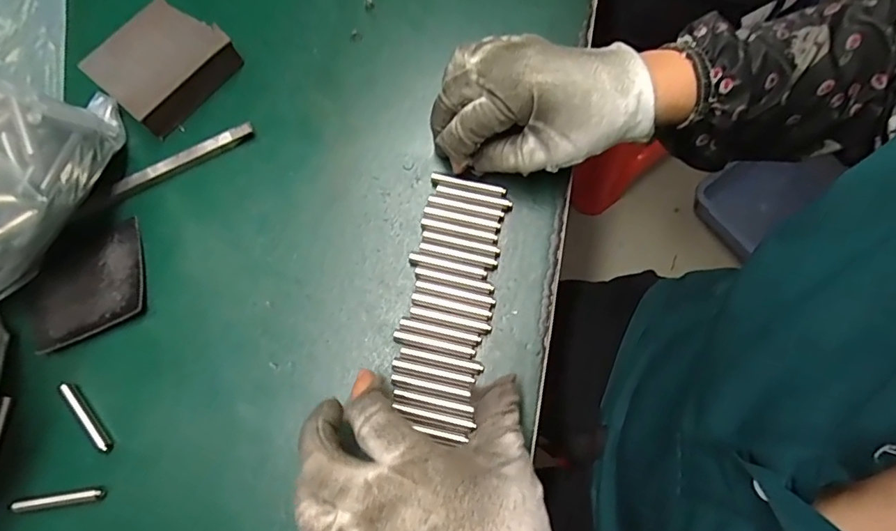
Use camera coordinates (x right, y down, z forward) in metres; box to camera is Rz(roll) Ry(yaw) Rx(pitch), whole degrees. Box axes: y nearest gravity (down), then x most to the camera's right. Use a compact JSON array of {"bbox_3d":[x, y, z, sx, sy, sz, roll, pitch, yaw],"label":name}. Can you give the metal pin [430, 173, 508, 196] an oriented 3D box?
[{"bbox_3d":[0.013,-0.052,0.325,0.048,0.004,0.006,14,74,8],"label":"metal pin"}]

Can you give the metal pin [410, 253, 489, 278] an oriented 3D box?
[{"bbox_3d":[0.000,0.000,0.311,0.048,0.004,0.007,13,74,7],"label":"metal pin"}]

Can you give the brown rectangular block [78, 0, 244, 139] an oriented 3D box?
[{"bbox_3d":[-0.196,-0.140,0.354,0.070,0.024,0.080,40,78,13],"label":"brown rectangular block"}]

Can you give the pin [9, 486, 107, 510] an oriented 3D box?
[{"bbox_3d":[-0.219,0.131,0.288,0.051,0.004,0.007,-8,73,0],"label":"pin"}]

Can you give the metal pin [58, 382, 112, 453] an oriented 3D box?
[{"bbox_3d":[-0.213,0.088,0.299,0.008,0.004,0.049,-41,75,-10],"label":"metal pin"}]

